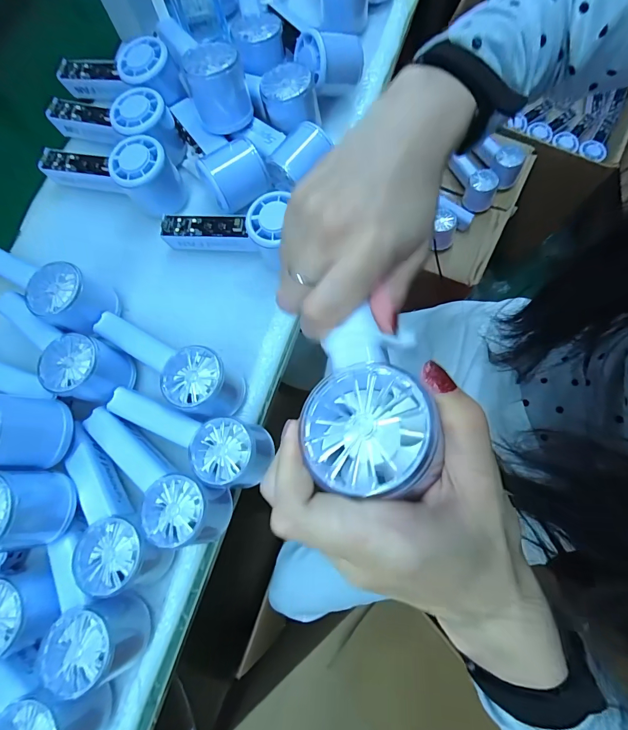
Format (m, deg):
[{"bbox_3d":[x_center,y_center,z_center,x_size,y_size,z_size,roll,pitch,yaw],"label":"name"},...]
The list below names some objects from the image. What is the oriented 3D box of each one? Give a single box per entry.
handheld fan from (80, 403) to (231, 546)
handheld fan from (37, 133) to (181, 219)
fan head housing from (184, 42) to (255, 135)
[{"bbox_3d":[-0.142,0.096,0.322,0.149,0.057,0.050,35,80,10],"label":"handheld fan"},{"bbox_3d":[-0.219,-0.211,0.395,0.155,0.054,0.058,19,77,7],"label":"handheld fan"},{"bbox_3d":[-0.096,-0.279,0.375,0.058,0.051,0.059,-18,76,-2],"label":"fan head housing"}]

